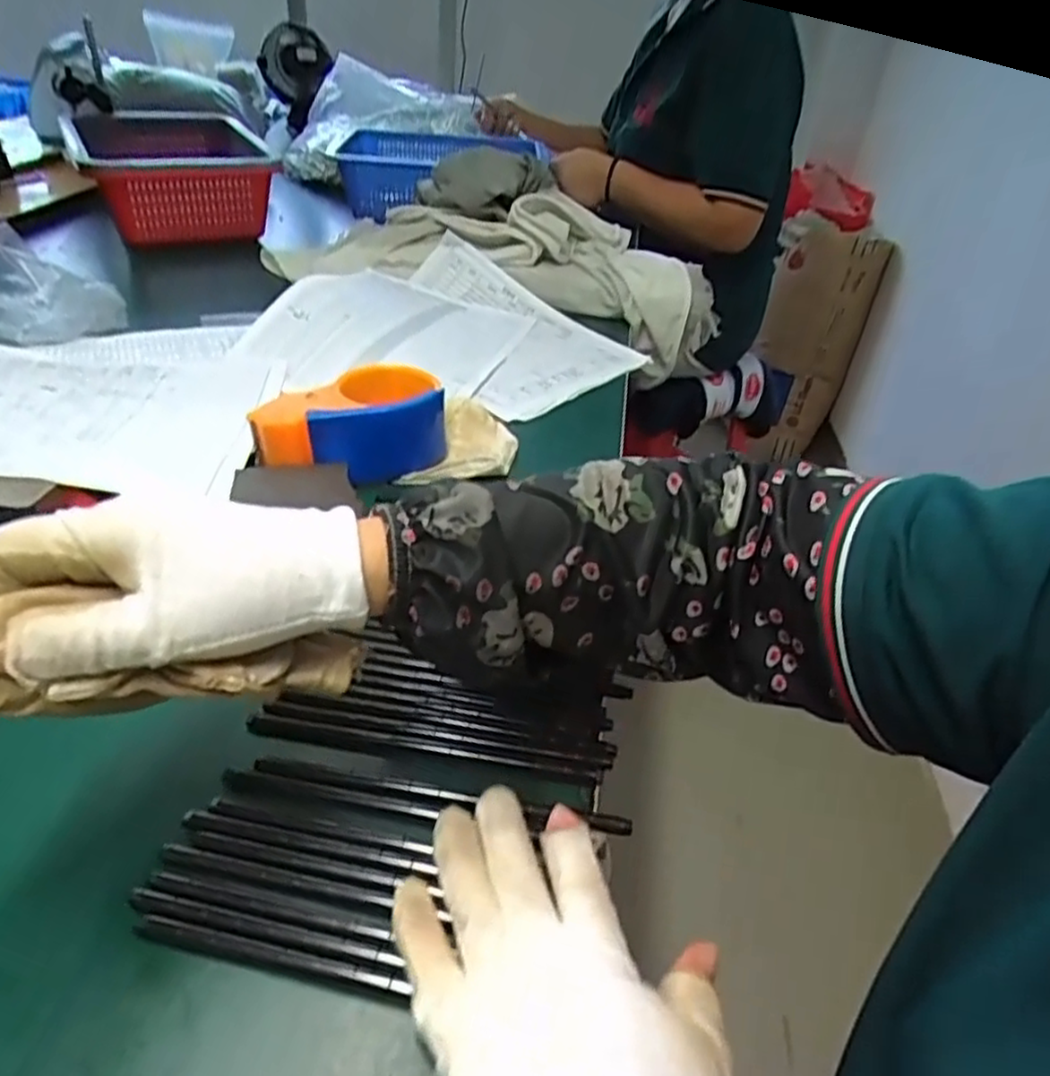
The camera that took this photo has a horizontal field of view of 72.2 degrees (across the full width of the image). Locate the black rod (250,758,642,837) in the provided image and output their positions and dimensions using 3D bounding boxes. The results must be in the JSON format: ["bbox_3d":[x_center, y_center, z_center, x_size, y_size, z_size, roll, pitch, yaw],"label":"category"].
[{"bbox_3d":[-0.039,0.118,0.331,0.173,0.007,0.007,9,39,4],"label":"black rod"}]

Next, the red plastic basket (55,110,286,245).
[{"bbox_3d":[-0.497,-0.513,1.030,0.232,0.115,0.348,-14,41,-23],"label":"red plastic basket"}]

